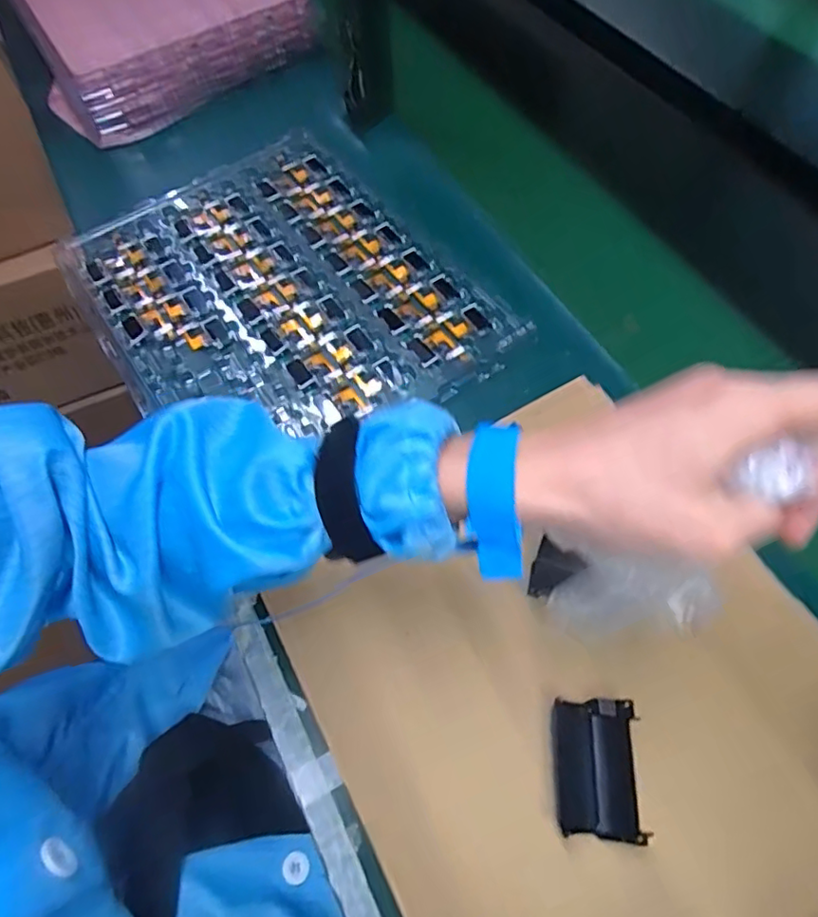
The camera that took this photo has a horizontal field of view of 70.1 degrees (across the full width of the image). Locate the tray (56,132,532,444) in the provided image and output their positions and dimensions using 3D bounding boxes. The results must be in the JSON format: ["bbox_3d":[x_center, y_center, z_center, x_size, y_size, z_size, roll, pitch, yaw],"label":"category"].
[{"bbox_3d":[-0.120,-0.146,0.533,0.290,0.022,0.359,-34,66,-16],"label":"tray"}]

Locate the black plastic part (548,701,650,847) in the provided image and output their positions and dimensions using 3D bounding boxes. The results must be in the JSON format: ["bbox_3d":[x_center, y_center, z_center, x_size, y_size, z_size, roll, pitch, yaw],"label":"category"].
[{"bbox_3d":[0.107,0.177,0.334,0.046,0.015,0.069,-8,61,18],"label":"black plastic part"}]

